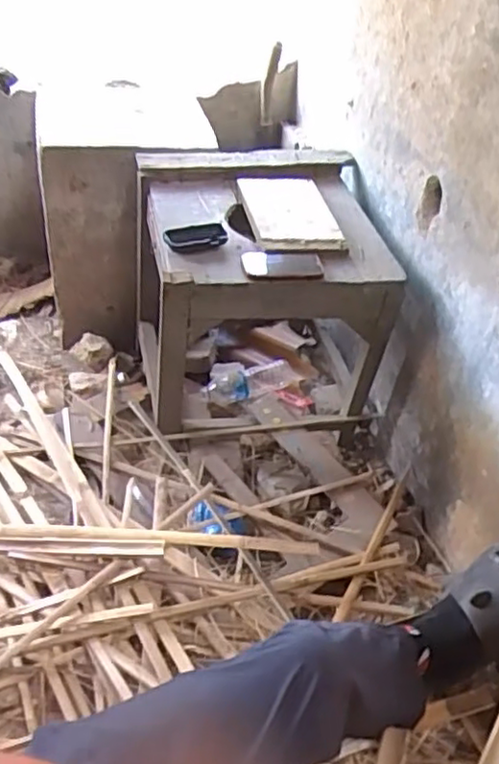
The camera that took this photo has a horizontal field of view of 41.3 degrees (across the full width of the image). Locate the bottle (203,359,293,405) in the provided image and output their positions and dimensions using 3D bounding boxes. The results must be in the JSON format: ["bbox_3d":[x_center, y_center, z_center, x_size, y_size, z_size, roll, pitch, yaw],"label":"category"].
[{"bbox_3d":[0.004,-0.007,1.494,0.226,0.061,0.069,-12,43,-18],"label":"bottle"}]

